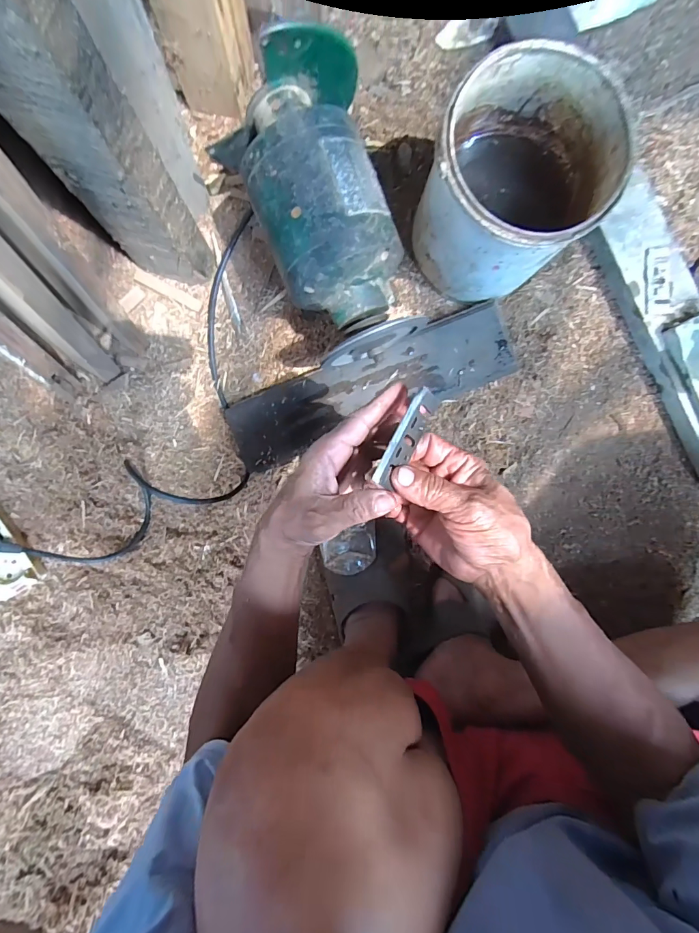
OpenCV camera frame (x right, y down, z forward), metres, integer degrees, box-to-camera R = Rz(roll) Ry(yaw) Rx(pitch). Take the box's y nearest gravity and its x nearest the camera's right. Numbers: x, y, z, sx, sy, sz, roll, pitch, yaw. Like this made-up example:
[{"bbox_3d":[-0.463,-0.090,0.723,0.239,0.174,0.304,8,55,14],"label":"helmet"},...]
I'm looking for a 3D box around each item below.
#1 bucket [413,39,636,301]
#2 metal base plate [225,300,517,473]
[{"bbox_3d":[0.177,-0.300,0.476,0.168,0.188,0.175,0,92,2],"label":"bucket"},{"bbox_3d":[0.026,-0.102,0.554,0.374,0.013,0.094,-21,94,3],"label":"metal base plate"}]

